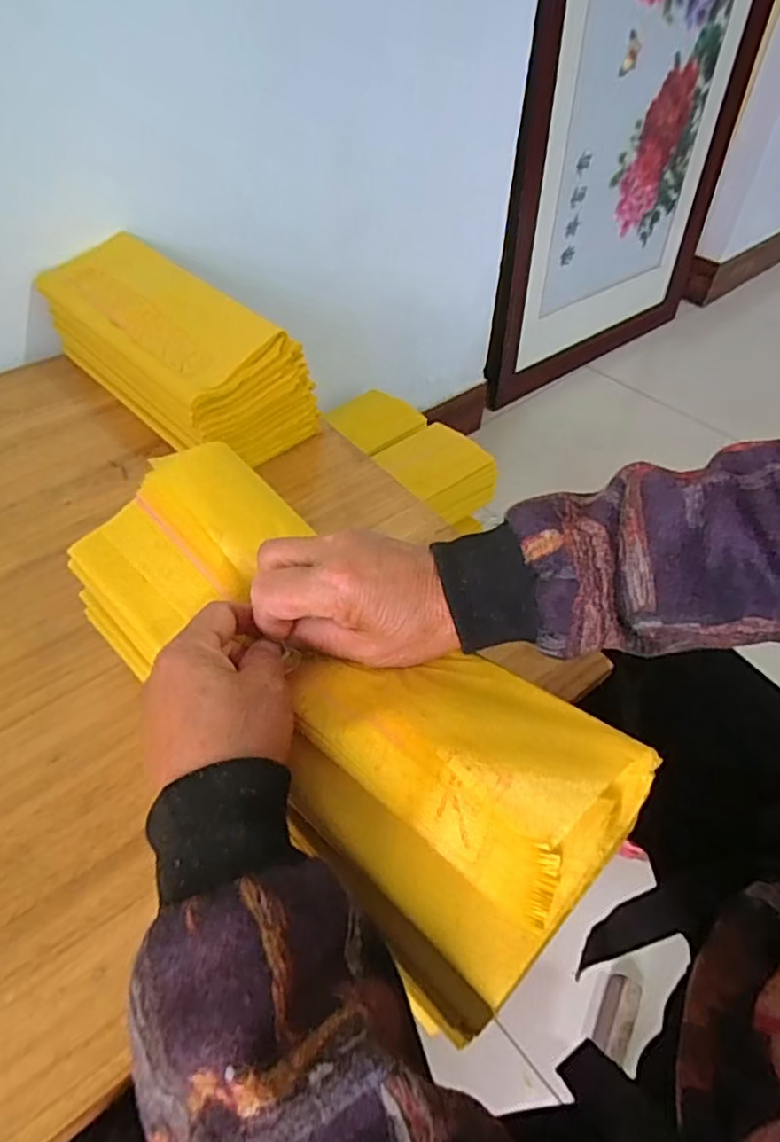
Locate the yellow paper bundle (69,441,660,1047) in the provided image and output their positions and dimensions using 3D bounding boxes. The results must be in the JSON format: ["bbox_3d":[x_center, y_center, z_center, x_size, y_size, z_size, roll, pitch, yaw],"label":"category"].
[{"bbox_3d":[-0.038,0.047,0.307,0.306,0.065,0.122,35,57,27],"label":"yellow paper bundle"}]

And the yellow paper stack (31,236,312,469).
[{"bbox_3d":[-0.222,-0.230,0.625,0.134,0.109,0.313,-34,58,-27],"label":"yellow paper stack"}]

